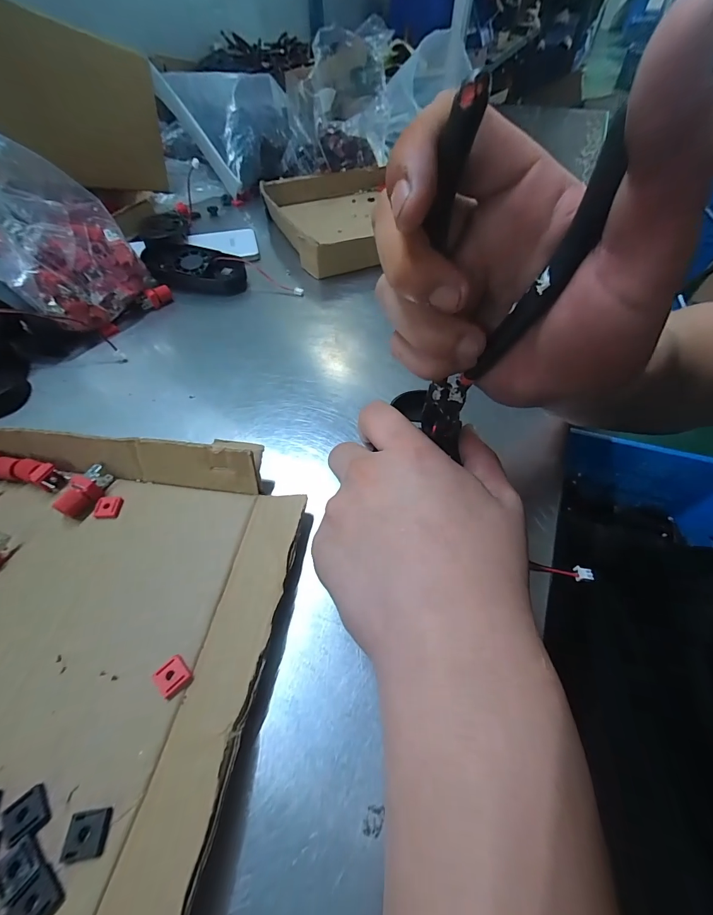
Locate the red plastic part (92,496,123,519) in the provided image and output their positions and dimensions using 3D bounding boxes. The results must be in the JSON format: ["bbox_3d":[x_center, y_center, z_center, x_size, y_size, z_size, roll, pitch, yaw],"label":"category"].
[{"bbox_3d":[-0.154,0.031,0.223,0.015,0.004,0.015,-4,53,-2],"label":"red plastic part"}]

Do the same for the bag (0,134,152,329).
[{"bbox_3d":[-0.259,-0.191,0.306,0.085,0.122,0.115,30,59,21],"label":"bag"}]

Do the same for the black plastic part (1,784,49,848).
[{"bbox_3d":[-0.127,0.137,0.137,0.014,0.004,0.015,-33,60,-21],"label":"black plastic part"}]

